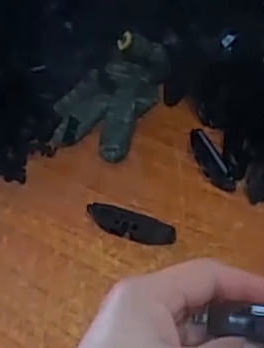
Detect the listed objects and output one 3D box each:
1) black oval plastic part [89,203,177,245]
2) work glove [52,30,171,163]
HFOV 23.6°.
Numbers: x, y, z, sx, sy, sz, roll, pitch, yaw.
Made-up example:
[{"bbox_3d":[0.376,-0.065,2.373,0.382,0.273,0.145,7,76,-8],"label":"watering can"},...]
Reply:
[{"bbox_3d":[-0.003,0.042,0.532,0.080,0.016,0.017,17,49,22],"label":"black oval plastic part"},{"bbox_3d":[-0.023,-0.085,0.643,0.088,0.035,0.154,14,47,19],"label":"work glove"}]

